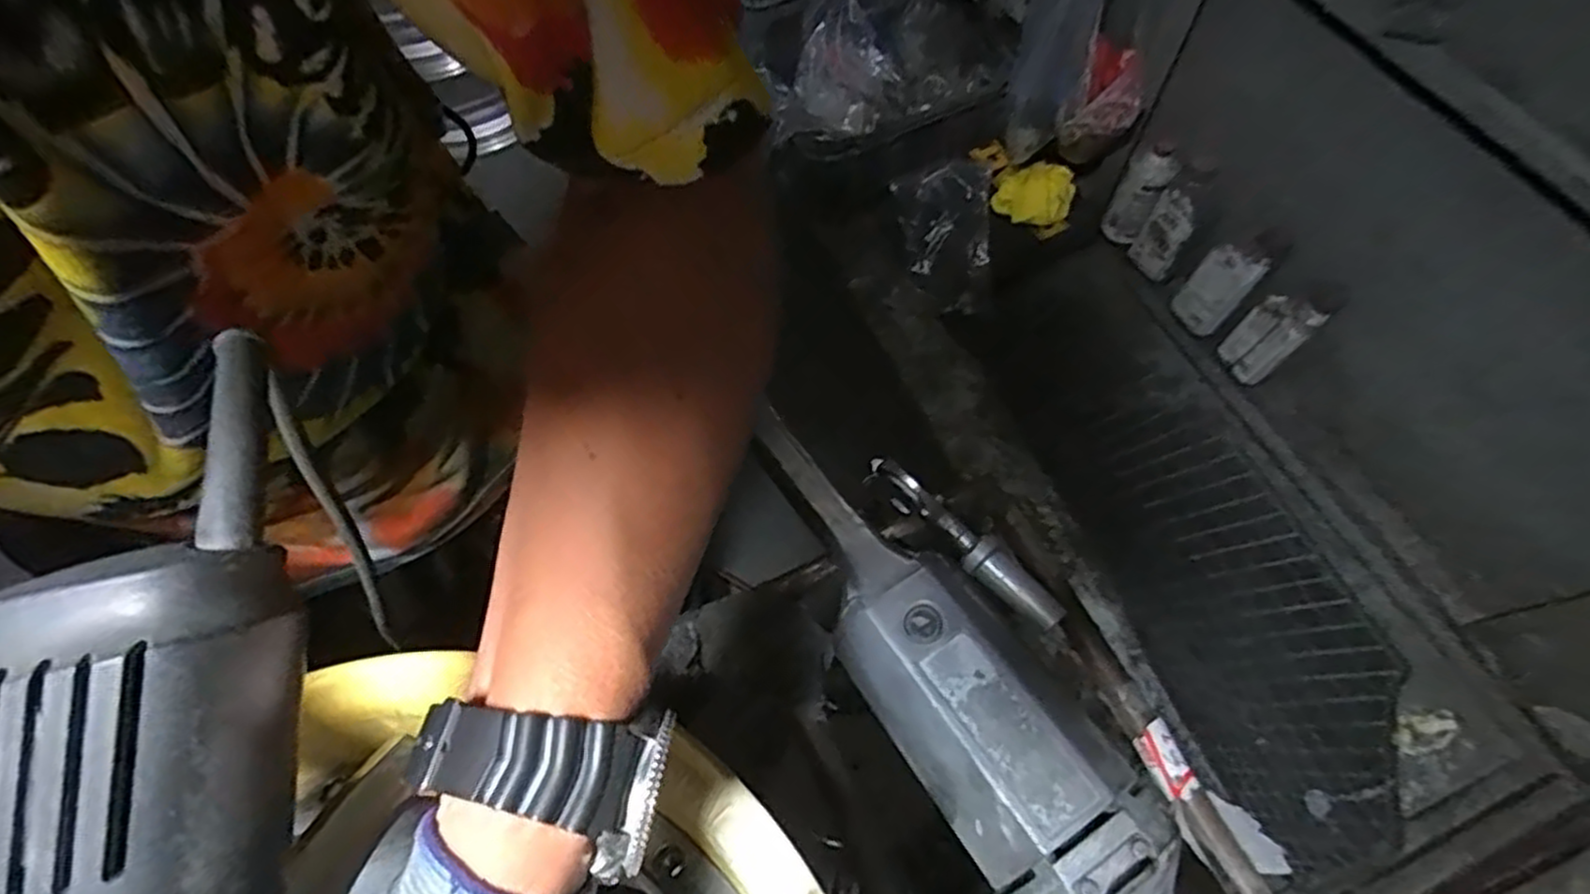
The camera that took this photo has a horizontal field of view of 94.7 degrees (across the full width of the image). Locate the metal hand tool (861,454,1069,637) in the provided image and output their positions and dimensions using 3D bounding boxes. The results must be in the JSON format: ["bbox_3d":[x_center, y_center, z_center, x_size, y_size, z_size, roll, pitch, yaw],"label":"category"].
[{"bbox_3d":[0.102,0.056,0.462,0.025,0.035,0.151,-41,69,-14],"label":"metal hand tool"}]

